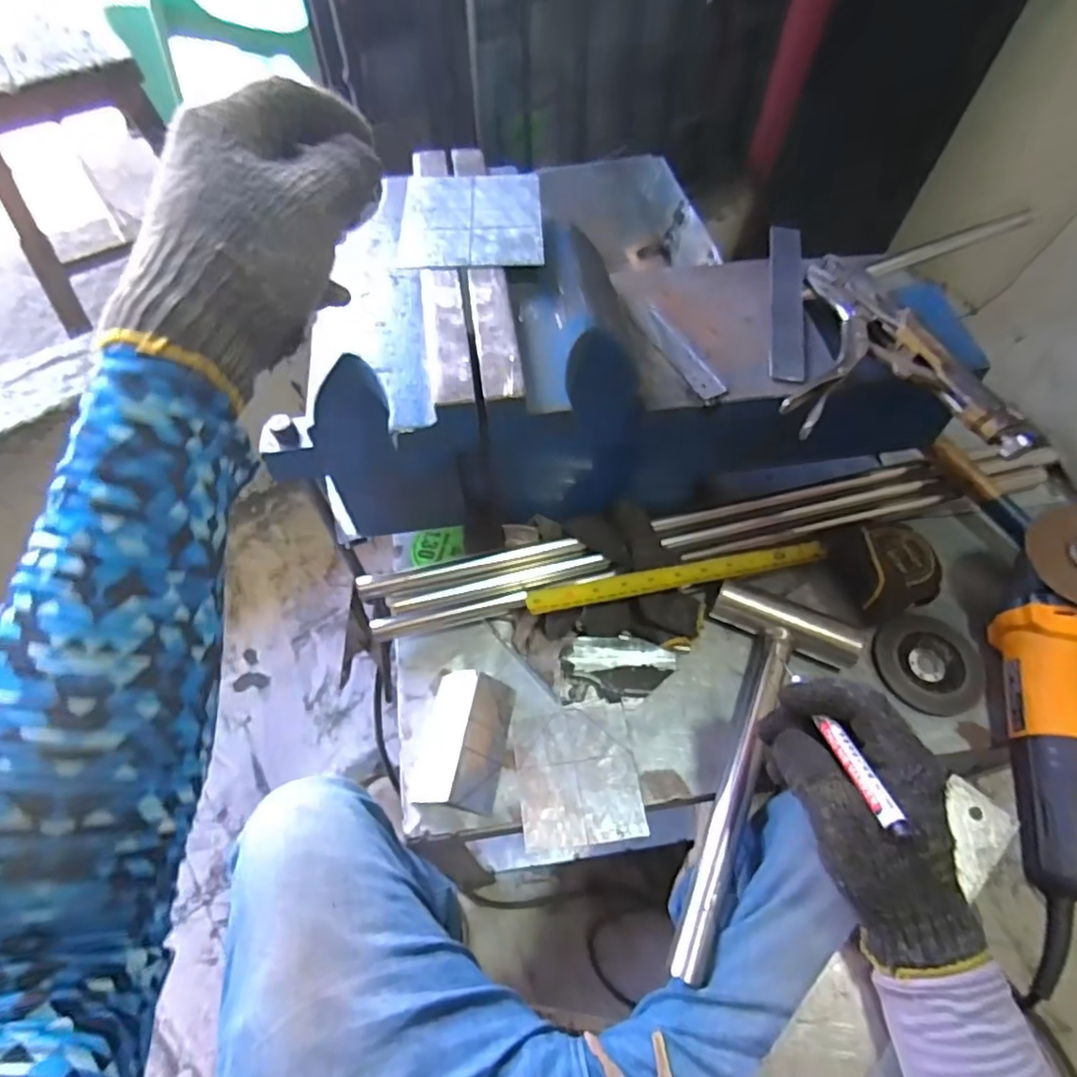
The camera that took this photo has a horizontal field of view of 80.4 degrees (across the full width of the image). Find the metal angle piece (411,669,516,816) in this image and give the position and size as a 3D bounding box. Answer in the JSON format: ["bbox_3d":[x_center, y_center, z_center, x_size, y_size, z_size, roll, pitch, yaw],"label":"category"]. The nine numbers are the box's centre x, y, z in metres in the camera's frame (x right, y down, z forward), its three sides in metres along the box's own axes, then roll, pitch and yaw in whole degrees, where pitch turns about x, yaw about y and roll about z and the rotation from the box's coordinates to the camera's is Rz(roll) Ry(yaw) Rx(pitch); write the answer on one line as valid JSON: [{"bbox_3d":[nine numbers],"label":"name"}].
[{"bbox_3d":[-0.058,0.155,0.498,0.064,0.027,0.102,8,59,4],"label":"metal angle piece"}]

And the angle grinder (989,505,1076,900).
[{"bbox_3d":[0.406,0.122,0.496,0.071,0.074,0.284,13,74,7],"label":"angle grinder"}]

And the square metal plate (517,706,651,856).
[{"bbox_3d":[0.031,0.183,0.499,0.092,0.006,0.103,-6,57,-3],"label":"square metal plate"}]

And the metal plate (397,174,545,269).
[{"bbox_3d":[-0.045,-0.218,0.434,0.093,0.004,0.103,-3,59,2],"label":"metal plate"}]

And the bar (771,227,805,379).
[{"bbox_3d":[0.199,-0.191,0.507,0.027,0.008,0.183,9,59,4],"label":"bar"}]

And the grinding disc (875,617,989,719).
[{"bbox_3d":[0.339,0.108,0.551,0.094,0.017,0.085,-4,66,-12],"label":"grinding disc"}]

